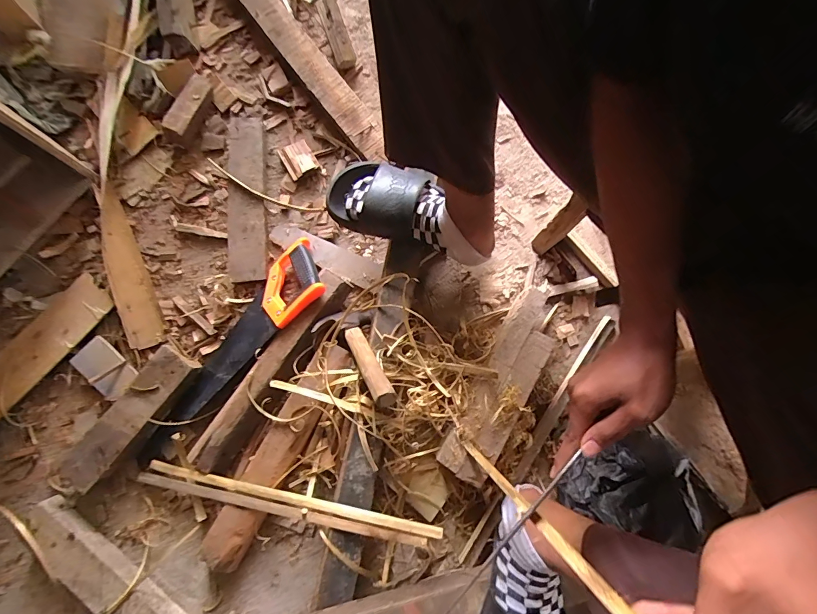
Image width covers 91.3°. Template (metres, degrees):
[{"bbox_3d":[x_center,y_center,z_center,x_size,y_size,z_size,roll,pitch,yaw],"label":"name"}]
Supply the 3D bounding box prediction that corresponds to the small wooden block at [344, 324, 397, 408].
[{"bbox_3d":[-0.061,0.080,0.586,0.029,0.021,0.176,-29,36,-7],"label":"small wooden block"}]

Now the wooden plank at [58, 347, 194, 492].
[{"bbox_3d":[-0.445,0.170,0.623,0.067,0.020,0.239,37,81,7],"label":"wooden plank"}]

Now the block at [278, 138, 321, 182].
[{"bbox_3d":[-0.211,-0.284,0.764,0.057,0.018,0.065,-30,89,-13],"label":"block"}]

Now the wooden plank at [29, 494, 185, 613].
[{"bbox_3d":[-0.418,0.438,0.593,0.382,0.040,0.069,37,79,7],"label":"wooden plank"}]

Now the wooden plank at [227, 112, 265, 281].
[{"bbox_3d":[-0.306,-0.210,0.738,0.076,0.024,0.328,-4,81,0],"label":"wooden plank"}]

